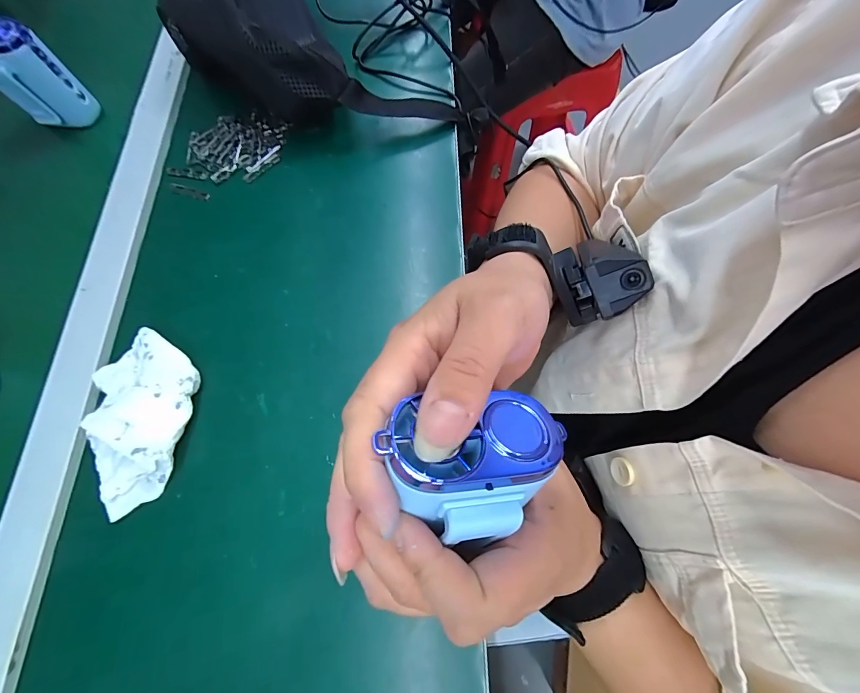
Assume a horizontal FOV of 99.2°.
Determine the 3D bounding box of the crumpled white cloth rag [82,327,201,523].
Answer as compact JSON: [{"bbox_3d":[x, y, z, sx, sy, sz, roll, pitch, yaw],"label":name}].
[{"bbox_3d":[-0.216,0.050,0.270,0.078,0.024,0.129,-7,70,0],"label":"crumpled white cloth rag"}]

